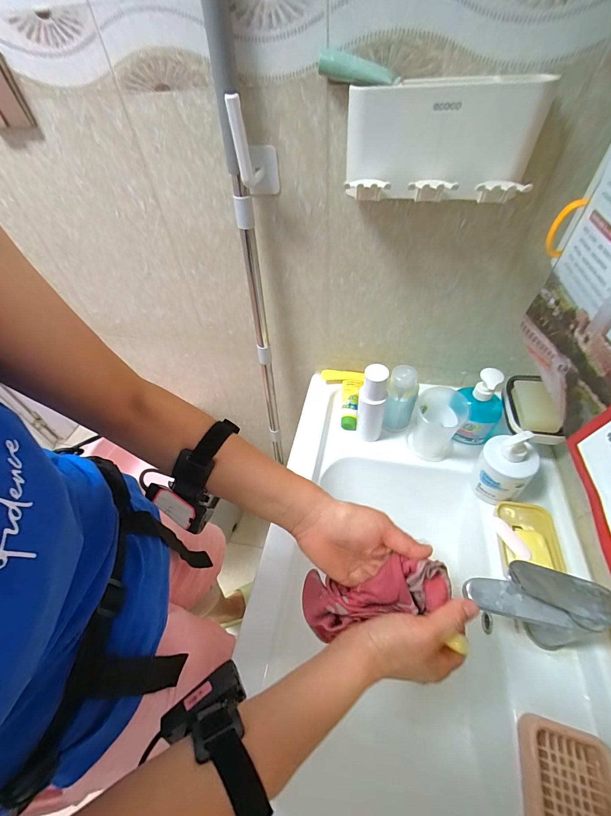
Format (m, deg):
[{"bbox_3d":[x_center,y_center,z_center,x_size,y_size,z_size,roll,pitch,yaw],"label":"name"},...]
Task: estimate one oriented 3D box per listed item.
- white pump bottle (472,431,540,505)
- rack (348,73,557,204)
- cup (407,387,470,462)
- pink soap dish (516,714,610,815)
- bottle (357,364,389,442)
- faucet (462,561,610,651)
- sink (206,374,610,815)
[{"bbox_3d":[0.333,0.091,0.547,0.074,0.146,0.081,-2,51,2],"label":"white pump bottle"},{"bbox_3d":[0.172,-0.334,0.420,0.237,0.113,0.091,6,52,9],"label":"rack"},{"bbox_3d":[0.252,0.032,0.636,0.087,0.114,0.088,-2,51,2],"label":"cup"},{"bbox_3d":[0.288,0.420,0.352,0.094,0.025,0.122,11,52,12],"label":"pink soap dish"},{"bbox_3d":[0.127,-0.007,0.631,0.052,0.188,0.049,13,53,13],"label":"bottle"},{"bbox_3d":[0.273,0.248,0.421,0.141,0.144,0.054,11,52,12],"label":"faucet"},{"bbox_3d":[0.158,0.339,0.524,0.471,0.182,0.837,8,52,10],"label":"sink"}]

